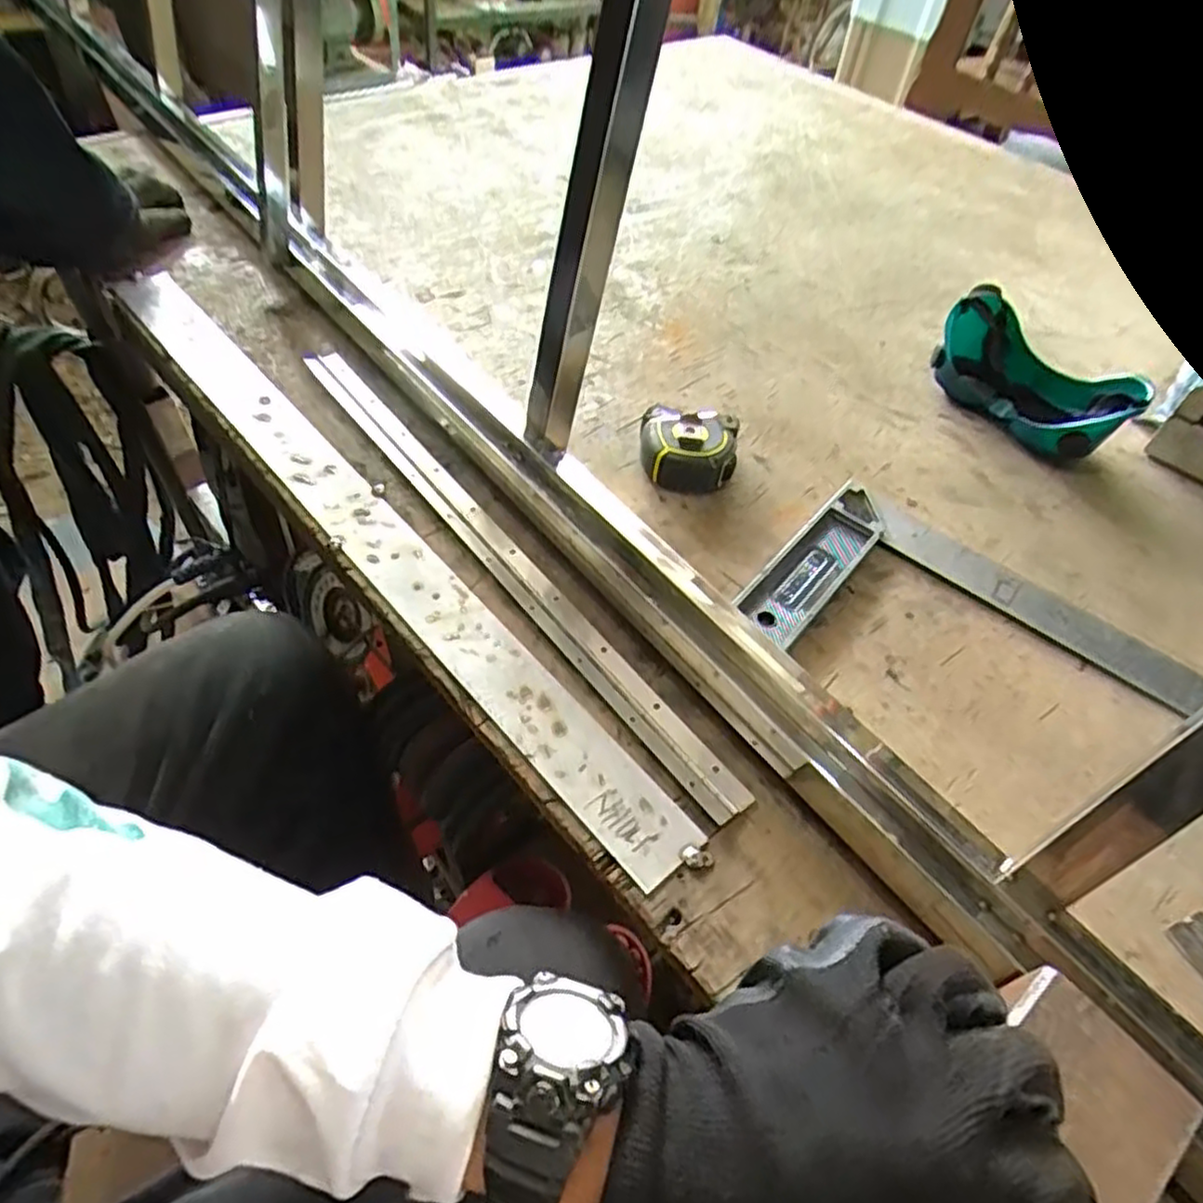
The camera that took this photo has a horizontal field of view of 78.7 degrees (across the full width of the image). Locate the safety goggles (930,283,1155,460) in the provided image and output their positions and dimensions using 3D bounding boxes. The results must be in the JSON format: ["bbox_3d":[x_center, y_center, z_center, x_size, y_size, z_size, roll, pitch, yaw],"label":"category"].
[{"bbox_3d":[0.372,-0.192,0.636,0.099,0.070,0.172,-32,59,-29],"label":"safety goggles"}]

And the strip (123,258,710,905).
[{"bbox_3d":[-0.184,-0.077,0.513,0.057,0.013,0.643,-33,60,-29],"label":"strip"}]

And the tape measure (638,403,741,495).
[{"bbox_3d":[0.067,-0.115,0.561,0.071,0.035,0.060,2,49,-4],"label":"tape measure"}]

